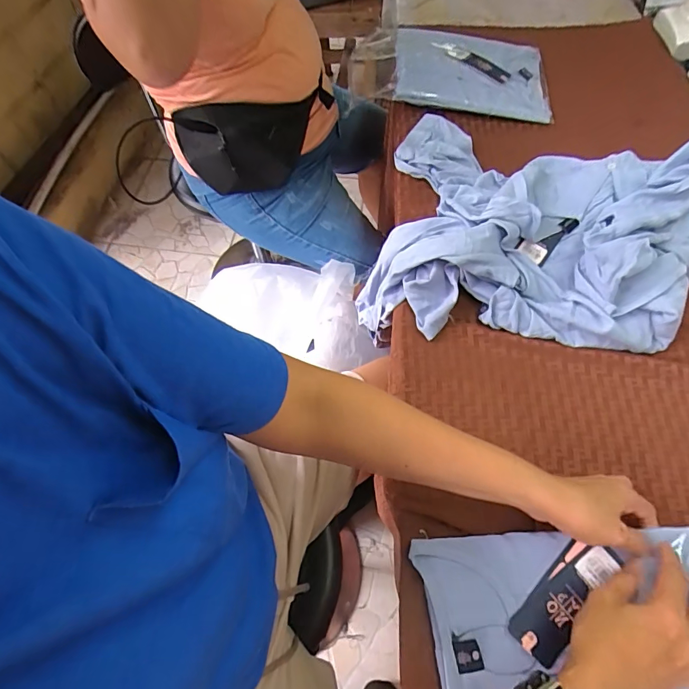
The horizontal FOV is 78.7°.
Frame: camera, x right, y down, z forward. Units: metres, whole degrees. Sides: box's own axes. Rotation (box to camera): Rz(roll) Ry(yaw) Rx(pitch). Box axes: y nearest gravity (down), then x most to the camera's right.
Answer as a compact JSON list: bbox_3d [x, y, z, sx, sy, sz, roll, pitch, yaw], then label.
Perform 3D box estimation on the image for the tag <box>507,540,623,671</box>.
[{"bbox_3d":[0.206,0.235,0.394,0.043,0.007,0.118,41,78,19],"label":"tag"}]

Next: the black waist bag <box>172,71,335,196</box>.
[{"bbox_3d":[-0.144,-0.365,0.752,0.288,0.126,0.097,-18,64,-9],"label":"black waist bag"}]

